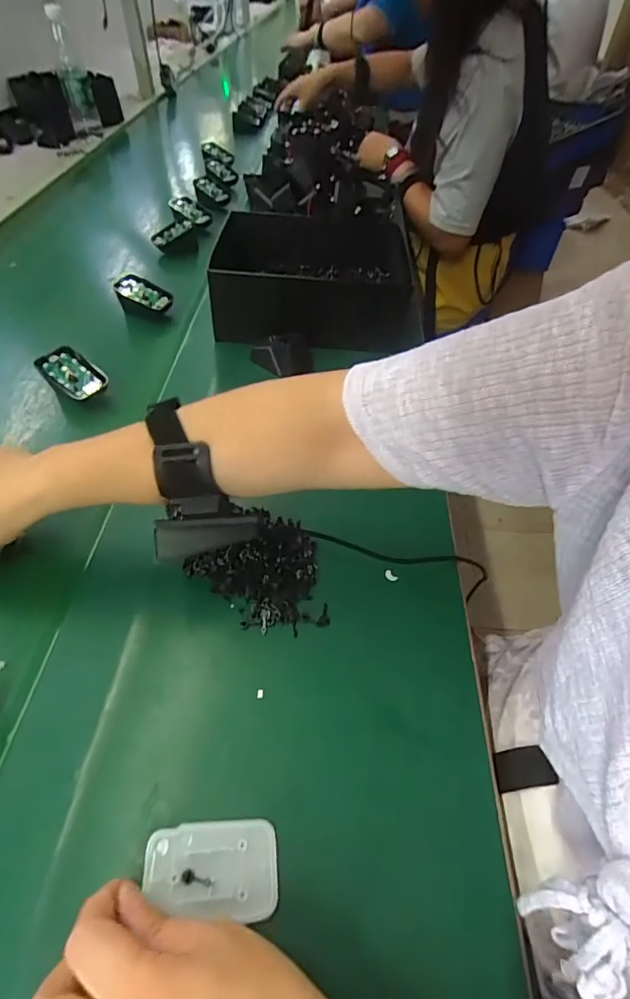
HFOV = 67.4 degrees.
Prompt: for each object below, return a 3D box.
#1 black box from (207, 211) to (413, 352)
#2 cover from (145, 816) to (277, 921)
[{"bbox_3d":[-0.002,-0.303,0.635,0.253,0.090,0.235,0,49,0],"label":"black box"},{"bbox_3d":[-0.055,0.197,0.253,0.068,0.005,0.042,-1,50,-4],"label":"cover"}]

